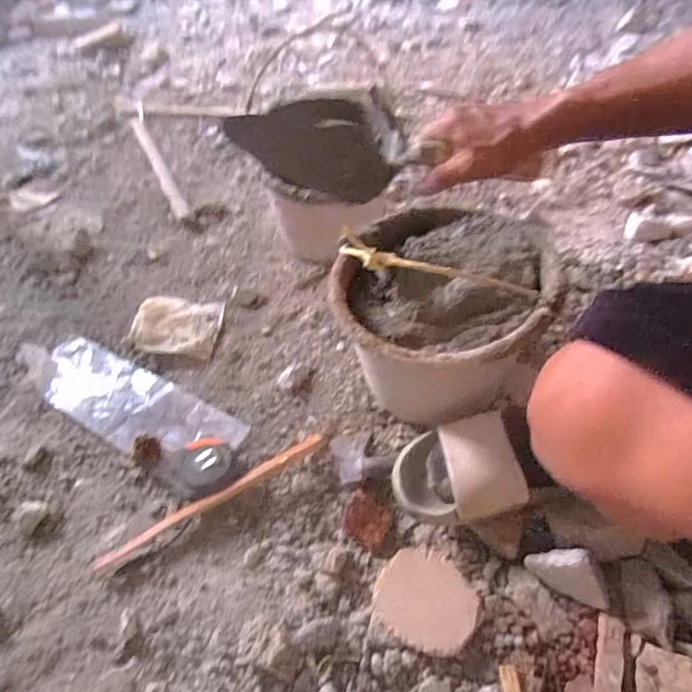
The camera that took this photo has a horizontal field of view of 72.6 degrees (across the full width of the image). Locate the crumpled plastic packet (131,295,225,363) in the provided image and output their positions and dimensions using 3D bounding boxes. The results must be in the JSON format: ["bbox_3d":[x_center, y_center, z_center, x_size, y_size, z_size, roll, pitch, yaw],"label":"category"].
[{"bbox_3d":[-0.266,-0.039,0.746,0.126,0.030,0.116,1,48,3],"label":"crumpled plastic packet"}]

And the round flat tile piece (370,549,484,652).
[{"bbox_3d":[0.082,0.255,0.478,0.098,0.014,0.092,-1,48,1],"label":"round flat tile piece"}]

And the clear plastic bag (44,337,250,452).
[{"bbox_3d":[-0.292,0.078,0.645,0.334,0.017,0.108,21,52,20],"label":"clear plastic bag"}]

